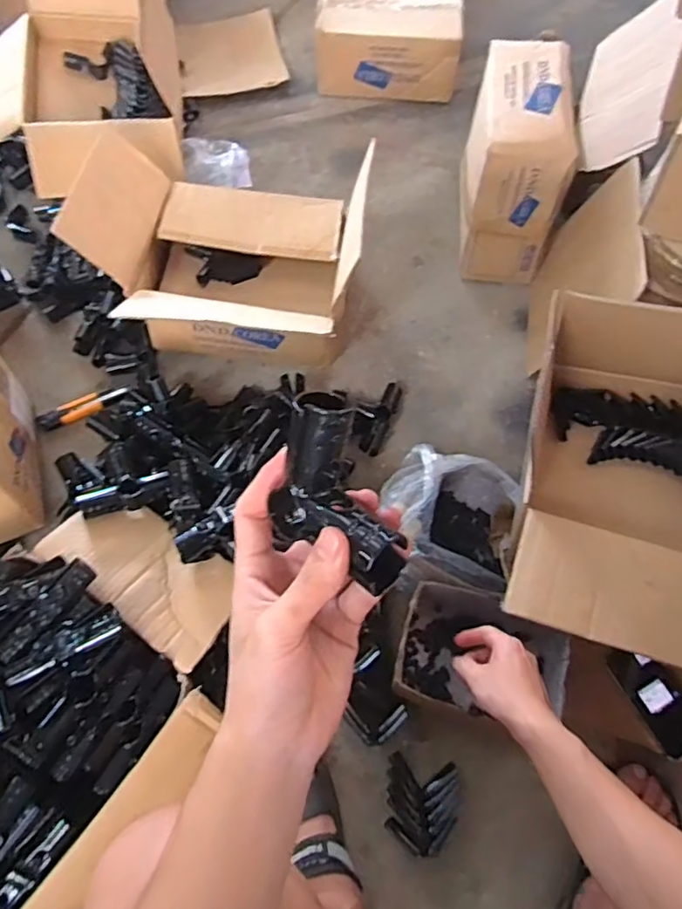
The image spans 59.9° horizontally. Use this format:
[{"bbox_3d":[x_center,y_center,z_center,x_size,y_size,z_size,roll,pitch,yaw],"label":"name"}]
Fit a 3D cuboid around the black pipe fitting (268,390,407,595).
[{"bbox_3d":[-0.004,0.022,0.302,0.052,0.053,0.097,-21,66,-11],"label":"black pipe fitting"}]

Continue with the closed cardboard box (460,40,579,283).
[{"bbox_3d":[0.308,-0.531,1.098,0.150,0.286,0.329,4,63,1],"label":"closed cardboard box"}]

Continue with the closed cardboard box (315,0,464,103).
[{"bbox_3d":[0.113,-0.999,1.416,0.332,0.149,0.298,5,63,1],"label":"closed cardboard box"}]

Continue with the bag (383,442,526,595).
[{"bbox_3d":[0.150,0.090,0.850,0.183,0.114,0.194,16,64,7],"label":"bag"}]

